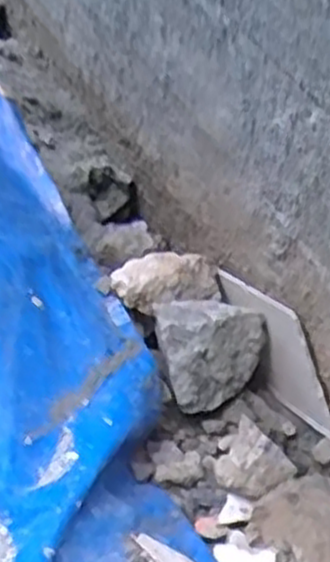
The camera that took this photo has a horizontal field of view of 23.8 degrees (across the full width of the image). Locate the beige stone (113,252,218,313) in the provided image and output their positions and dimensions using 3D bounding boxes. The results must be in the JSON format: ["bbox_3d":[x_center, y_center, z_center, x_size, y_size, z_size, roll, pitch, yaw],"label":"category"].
[{"bbox_3d":[0.003,-0.004,1.201,0.168,0.058,0.080,-4,52,-21],"label":"beige stone"}]

